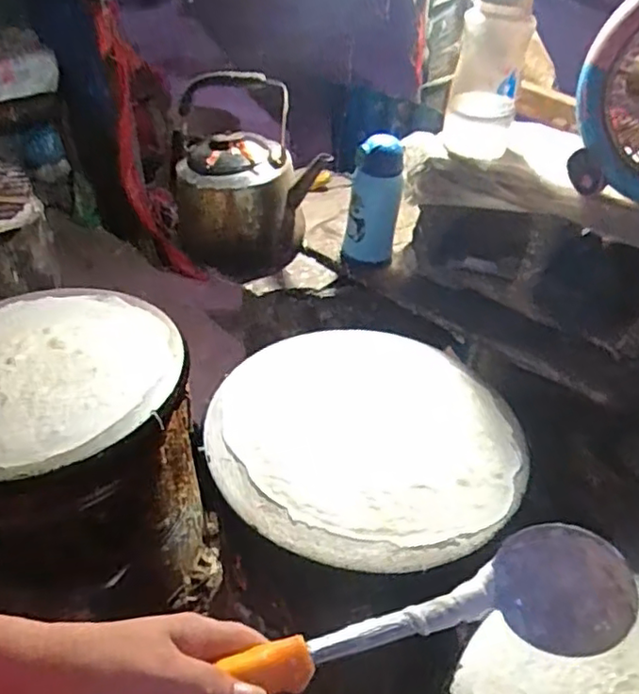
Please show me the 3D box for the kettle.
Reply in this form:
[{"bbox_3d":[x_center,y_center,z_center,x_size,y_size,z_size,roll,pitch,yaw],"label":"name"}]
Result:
[{"bbox_3d":[-0.121,-0.274,1.010,0.229,0.263,0.167,-10,41,-12],"label":"kettle"}]

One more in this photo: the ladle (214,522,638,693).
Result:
[{"bbox_3d":[0.032,0.189,0.395,0.365,0.075,0.070,-6,40,-19],"label":"ladle"}]

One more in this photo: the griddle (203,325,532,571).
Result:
[{"bbox_3d":[0.053,0.089,0.754,0.357,0.019,0.376,0,40,0],"label":"griddle"}]

